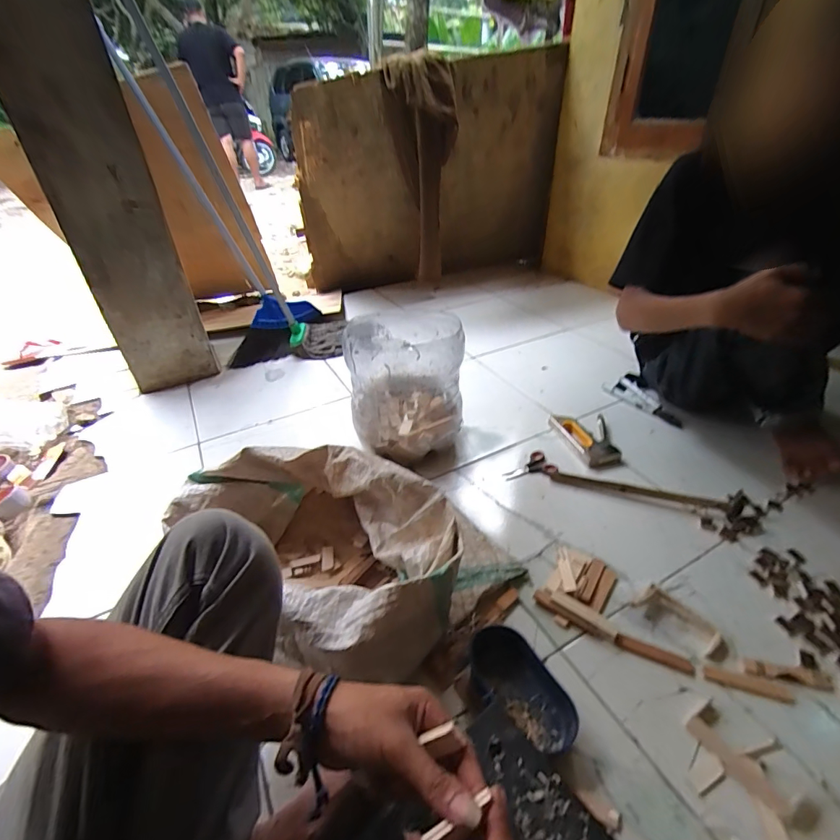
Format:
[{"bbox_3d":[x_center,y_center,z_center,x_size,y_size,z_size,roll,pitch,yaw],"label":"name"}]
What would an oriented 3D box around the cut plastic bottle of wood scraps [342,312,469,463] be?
[{"bbox_3d":[-0.029,-0.076,0.947,0.231,0.280,0.243,-3,36,1],"label":"cut plastic bottle of wood scraps"}]

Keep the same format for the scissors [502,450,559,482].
[{"bbox_3d":[0.233,0.104,0.929,0.110,0.014,0.068,-15,37,-16],"label":"scissors"}]

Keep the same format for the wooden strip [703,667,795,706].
[{"bbox_3d":[0.434,0.350,0.571,0.101,0.004,0.020,10,38,17],"label":"wooden strip"}]

